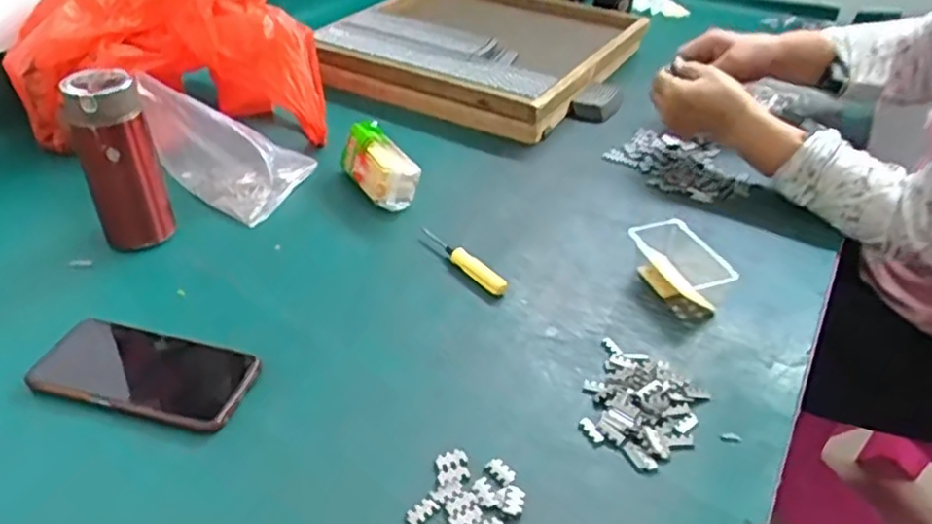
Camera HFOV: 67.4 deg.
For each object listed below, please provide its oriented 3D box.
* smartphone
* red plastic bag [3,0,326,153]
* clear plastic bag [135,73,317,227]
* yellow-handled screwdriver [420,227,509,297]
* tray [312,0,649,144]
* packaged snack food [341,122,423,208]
[{"bbox_3d":[-0.247,0.085,0.545,0.157,0.007,0.074,13,45,5],"label":"smartphone"},{"bbox_3d":[-0.350,-0.252,0.844,0.346,0.198,0.174,-2,37,-7],"label":"red plastic bag"},{"bbox_3d":[-0.250,-0.136,0.772,0.146,0.111,0.127,24,41,25],"label":"clear plastic bag"},{"bbox_3d":[-0.006,-0.006,0.675,0.016,0.019,0.127,-25,45,-33],"label":"yellow-handled screwdriver"},{"bbox_3d":[0.018,-0.327,1.081,0.407,0.081,0.377,21,40,22],"label":"tray"},{"bbox_3d":[-0.097,-0.107,0.781,0.055,0.056,0.109,-23,44,-31],"label":"packaged snack food"}]

